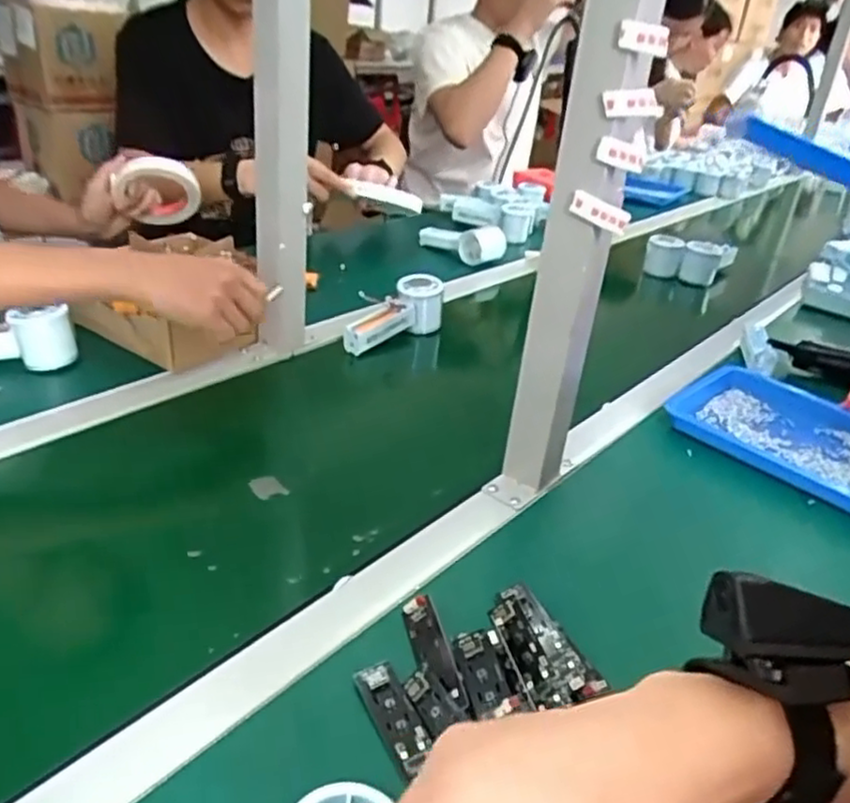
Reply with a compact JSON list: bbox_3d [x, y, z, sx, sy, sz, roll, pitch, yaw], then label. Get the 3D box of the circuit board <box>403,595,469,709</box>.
[{"bbox_3d":[0.005,0.155,0.450,0.020,0.010,0.087,-3,30,-16],"label":"circuit board"}]

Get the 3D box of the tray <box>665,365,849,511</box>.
[{"bbox_3d":[0.386,0.030,0.746,0.166,0.029,0.219,-20,37,-39],"label":"tray"}]

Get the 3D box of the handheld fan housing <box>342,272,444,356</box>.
[{"bbox_3d":[-0.039,-0.099,0.877,0.147,0.064,0.048,-35,47,-30],"label":"handheld fan housing"}]

